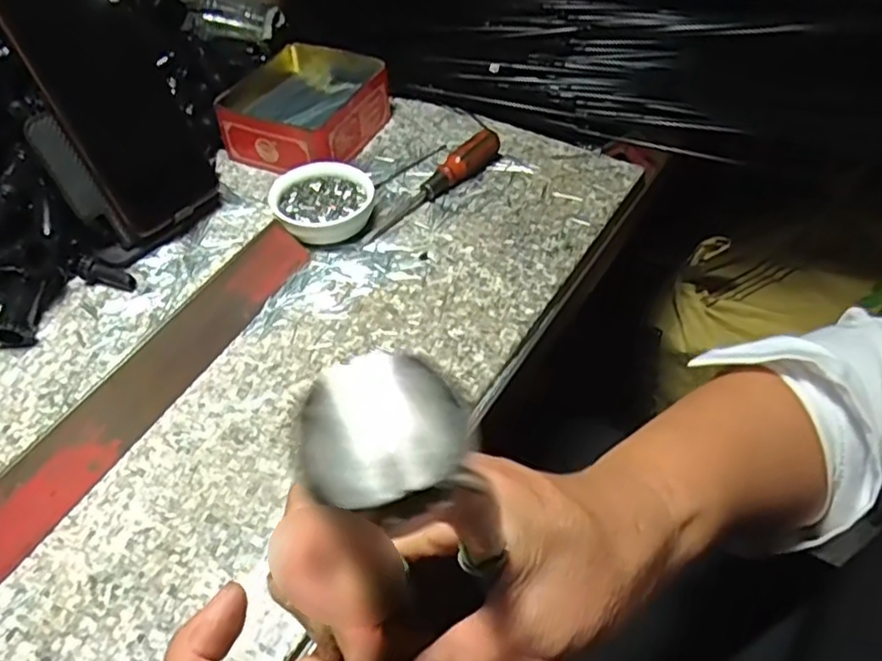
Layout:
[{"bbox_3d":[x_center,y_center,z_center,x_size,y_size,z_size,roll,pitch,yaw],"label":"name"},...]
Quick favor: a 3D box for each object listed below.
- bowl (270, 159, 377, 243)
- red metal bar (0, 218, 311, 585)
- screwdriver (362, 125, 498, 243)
[{"bbox_3d":[-0.085,-0.093,0.472,0.070,0.023,0.068,-1,48,1],"label":"bowl"},{"bbox_3d":[-0.161,0.020,0.376,0.031,0.020,0.257,20,52,18],"label":"red metal bar"},{"bbox_3d":[-0.008,-0.111,0.491,0.017,0.027,0.140,35,58,28],"label":"screwdriver"}]

